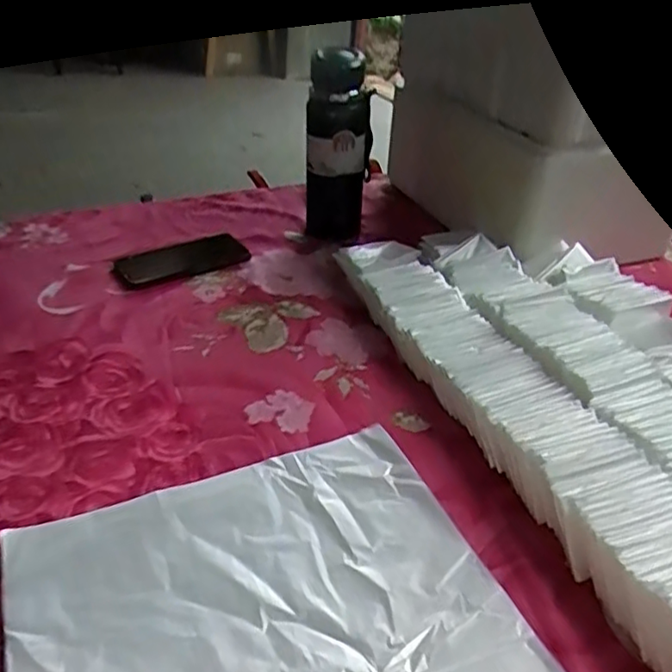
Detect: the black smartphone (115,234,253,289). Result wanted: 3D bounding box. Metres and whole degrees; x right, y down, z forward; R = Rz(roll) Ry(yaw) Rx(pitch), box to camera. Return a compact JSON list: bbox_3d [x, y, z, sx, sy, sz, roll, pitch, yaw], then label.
[{"bbox_3d":[-0.191,-0.094,0.771,0.160,0.019,0.066,-17,39,-24],"label":"black smartphone"}]

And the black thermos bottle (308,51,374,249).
[{"bbox_3d":[0.004,-0.229,0.773,0.081,0.243,0.095,1,35,-1],"label":"black thermos bottle"}]

